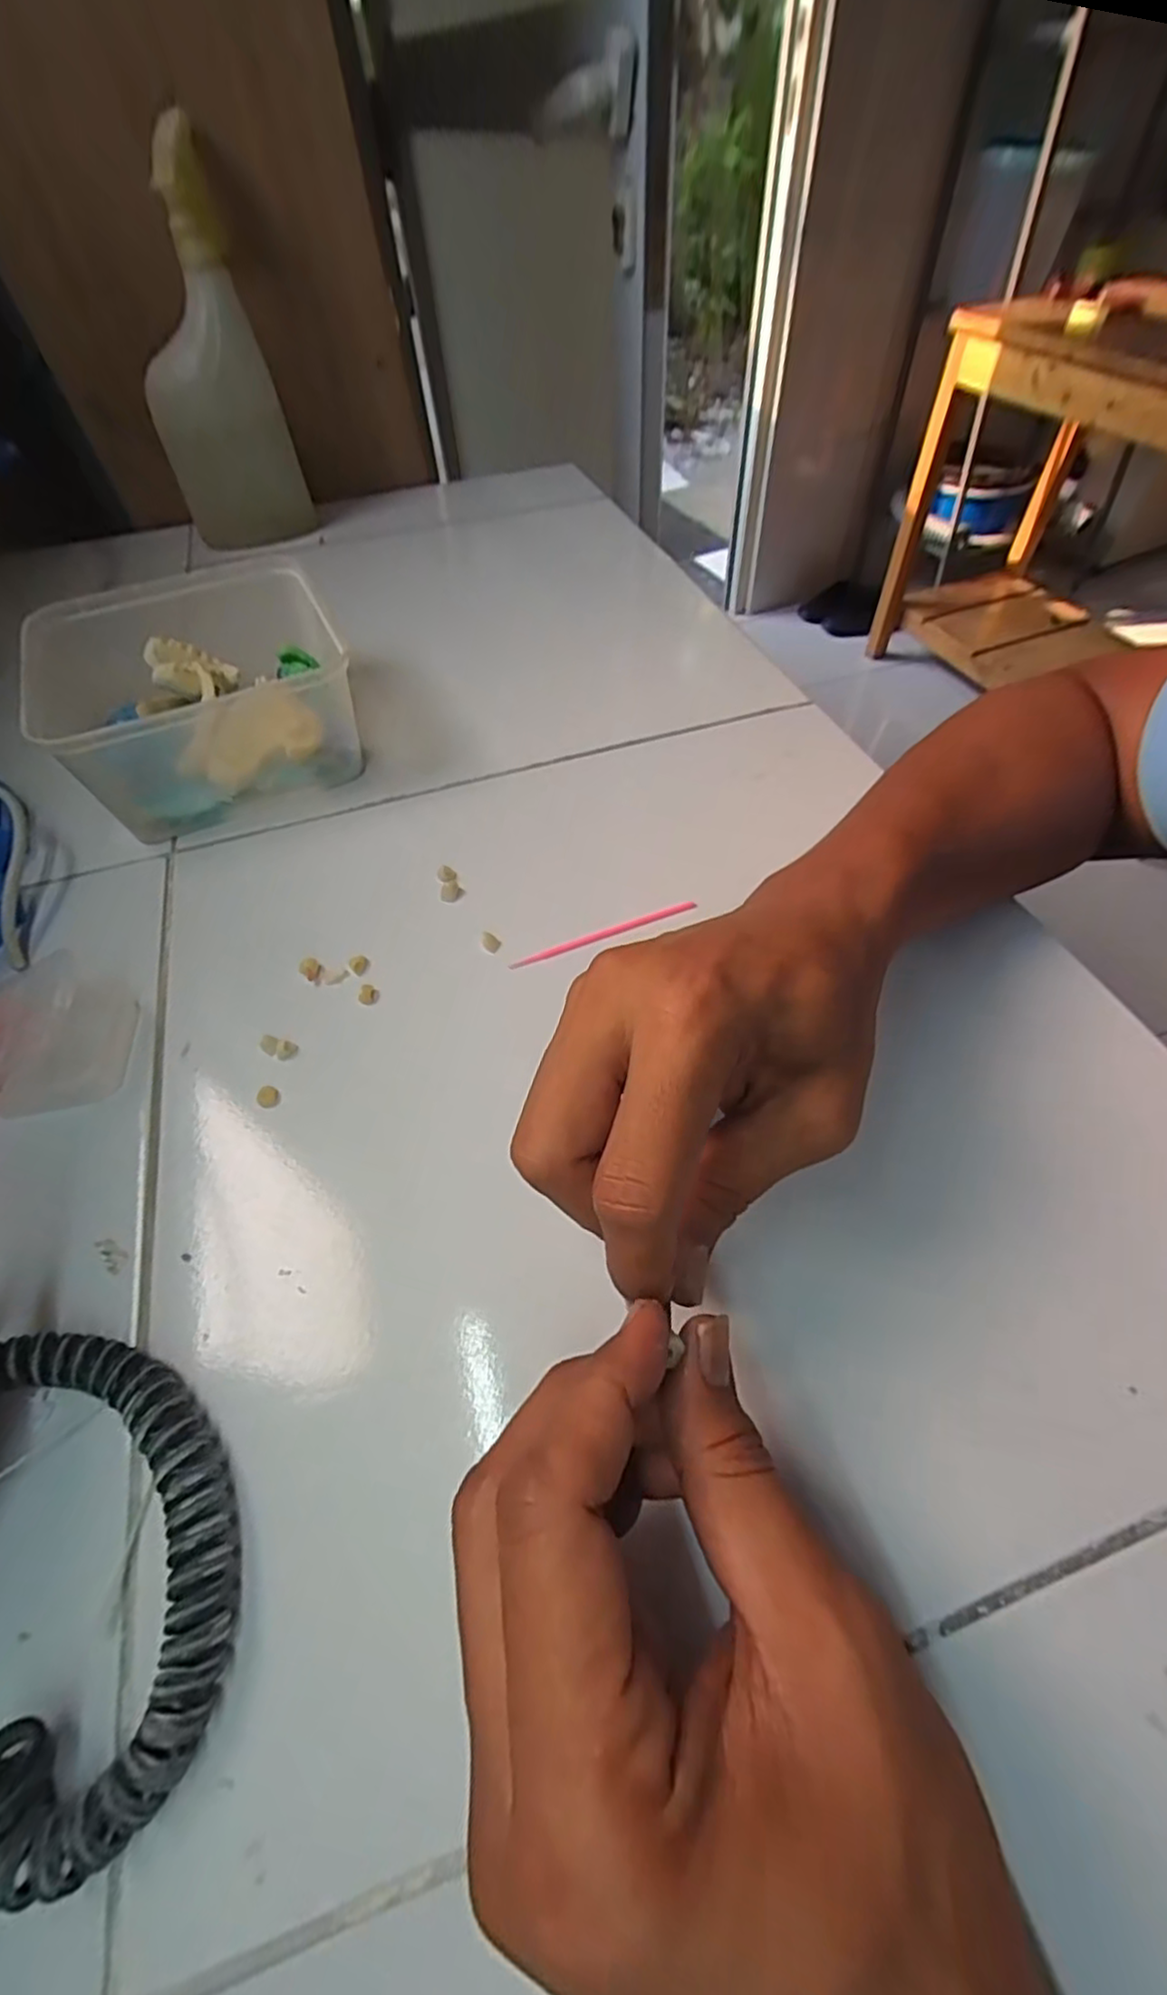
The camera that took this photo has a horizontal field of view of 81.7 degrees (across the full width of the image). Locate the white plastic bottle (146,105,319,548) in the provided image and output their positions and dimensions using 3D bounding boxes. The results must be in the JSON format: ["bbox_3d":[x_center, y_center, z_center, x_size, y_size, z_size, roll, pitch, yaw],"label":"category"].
[{"bbox_3d":[-0.308,-0.508,0.551,0.102,0.223,0.082,-14,54,-7],"label":"white plastic bottle"}]

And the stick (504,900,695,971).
[{"bbox_3d":[0.011,-0.031,0.324,0.096,0.006,0.006,-19,54,-10],"label":"stick"}]

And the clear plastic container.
[{"bbox_3d":[-0.225,-0.178,0.405,0.160,0.077,0.161,-27,56,-16],"label":"clear plastic container"}]

